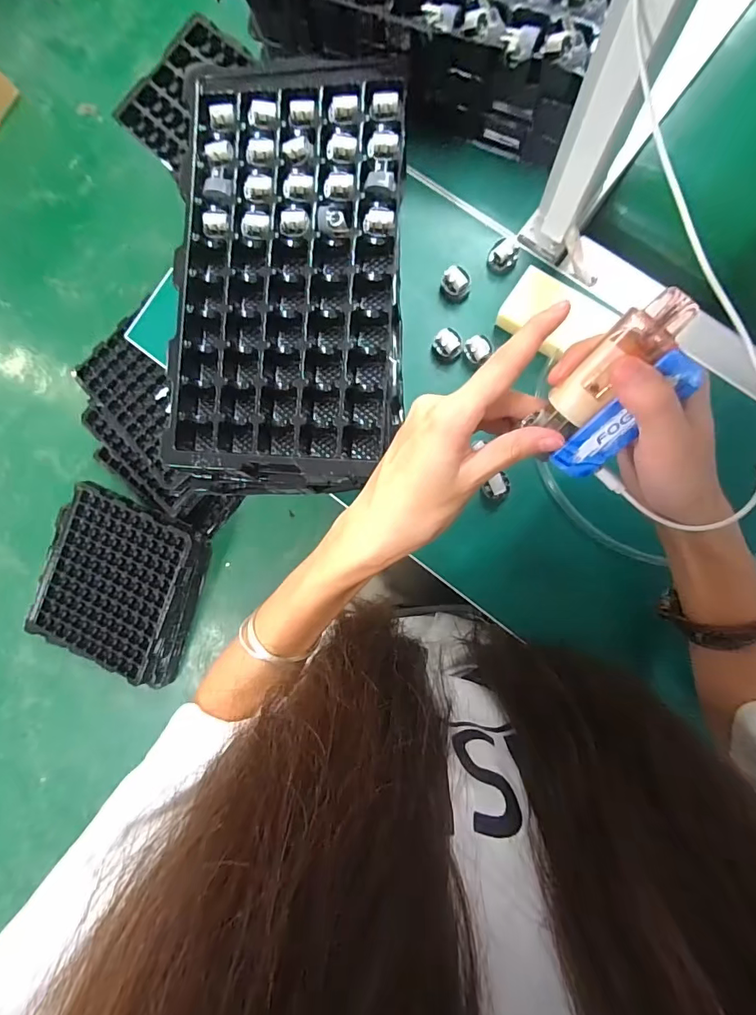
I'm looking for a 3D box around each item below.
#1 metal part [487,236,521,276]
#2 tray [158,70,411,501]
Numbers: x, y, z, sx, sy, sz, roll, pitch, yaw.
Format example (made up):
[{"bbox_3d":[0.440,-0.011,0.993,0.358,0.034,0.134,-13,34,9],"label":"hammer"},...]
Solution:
[{"bbox_3d":[0.116,-0.233,0.415,0.027,0.024,0.024,14,90,7],"label":"metal part"},{"bbox_3d":[-0.081,-0.201,0.408,0.201,0.038,0.370,2,89,7],"label":"tray"}]

